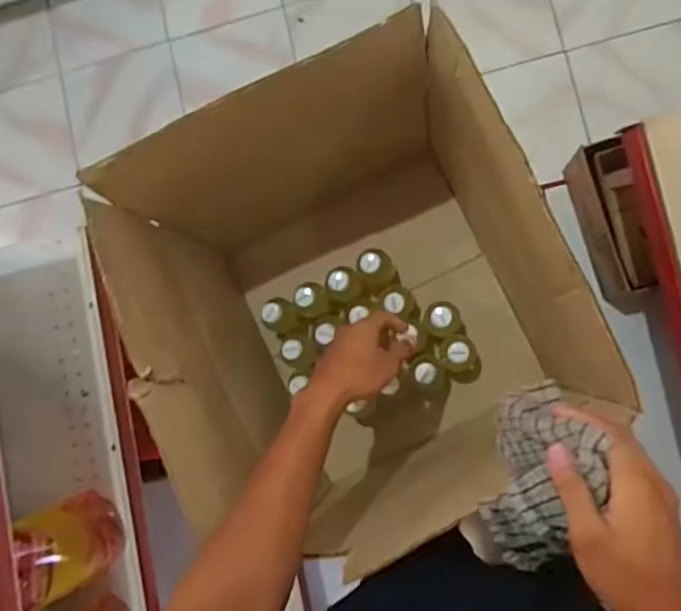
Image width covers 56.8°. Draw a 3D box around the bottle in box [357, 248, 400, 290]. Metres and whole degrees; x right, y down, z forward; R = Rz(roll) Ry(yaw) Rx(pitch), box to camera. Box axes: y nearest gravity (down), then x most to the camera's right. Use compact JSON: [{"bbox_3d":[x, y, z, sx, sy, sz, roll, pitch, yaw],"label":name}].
[{"bbox_3d":[0.053,-0.056,0.927,0.053,0.126,0.058,-1,85,9],"label":"bottle in box"}]

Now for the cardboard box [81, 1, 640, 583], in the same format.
[{"bbox_3d":[0.039,0.012,0.795,0.383,0.490,0.425,-26,82,6],"label":"cardboard box"}]

